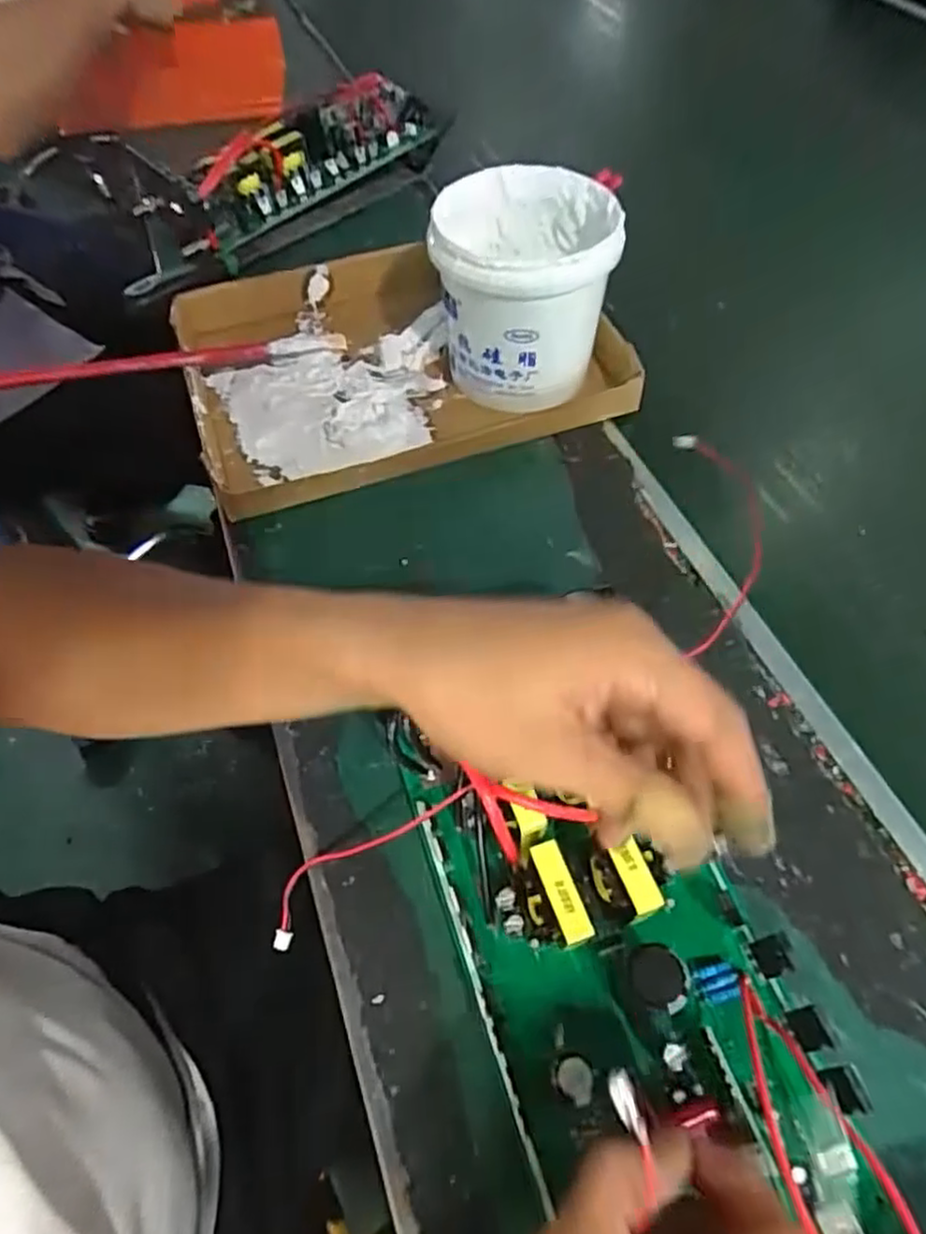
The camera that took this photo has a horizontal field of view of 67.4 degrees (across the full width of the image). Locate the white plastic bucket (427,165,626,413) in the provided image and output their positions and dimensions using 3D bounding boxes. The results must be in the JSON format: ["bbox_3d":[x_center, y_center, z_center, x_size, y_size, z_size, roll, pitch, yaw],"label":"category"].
[{"bbox_3d":[0.043,-0.228,0.497,0.122,0.122,0.116,1,56,4],"label":"white plastic bucket"}]

